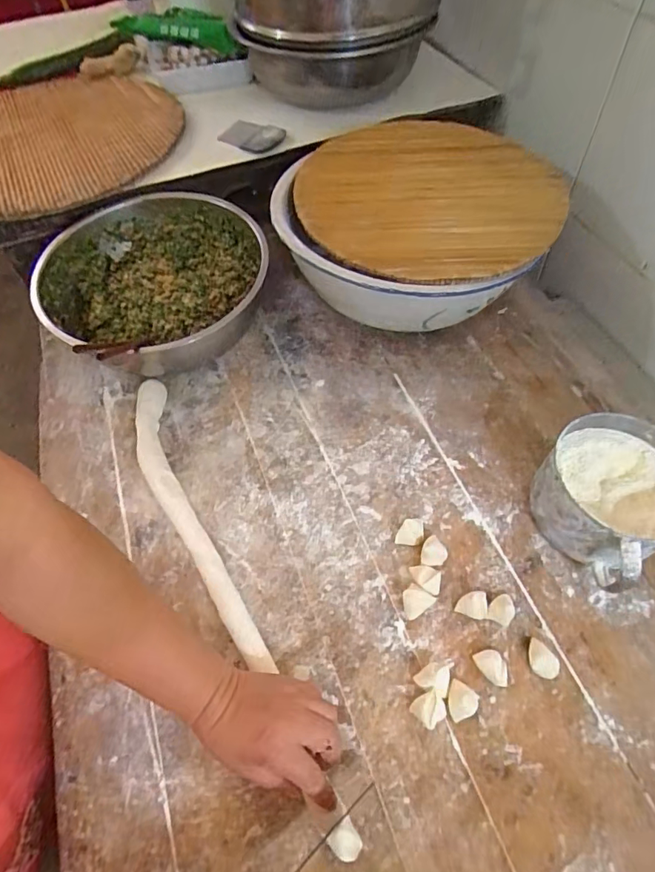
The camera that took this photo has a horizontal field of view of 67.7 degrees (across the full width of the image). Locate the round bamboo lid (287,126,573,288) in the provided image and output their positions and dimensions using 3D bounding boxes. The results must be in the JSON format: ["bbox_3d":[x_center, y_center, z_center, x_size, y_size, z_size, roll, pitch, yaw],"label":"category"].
[{"bbox_3d":[0.133,-0.331,0.666,0.324,0.027,0.340,-1,57,2],"label":"round bamboo lid"}]

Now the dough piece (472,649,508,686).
[{"bbox_3d":[0.157,0.220,0.464,0.023,0.019,0.034,-27,60,-14],"label":"dough piece"}]

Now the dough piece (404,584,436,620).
[{"bbox_3d":[0.089,0.170,0.501,0.032,0.021,0.027,-36,63,-19],"label":"dough piece"}]

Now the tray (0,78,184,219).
[{"bbox_3d":[-0.450,-0.469,0.787,0.405,0.037,0.382,-2,57,3],"label":"tray"}]

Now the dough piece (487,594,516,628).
[{"bbox_3d":[0.175,0.173,0.490,0.022,0.025,0.027,23,61,16],"label":"dough piece"}]

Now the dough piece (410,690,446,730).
[{"bbox_3d":[0.093,0.249,0.446,0.027,0.021,0.026,-1,57,2],"label":"dough piece"}]

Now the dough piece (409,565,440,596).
[{"bbox_3d":[0.101,0.150,0.510,0.032,0.016,0.028,11,58,9],"label":"dough piece"}]

